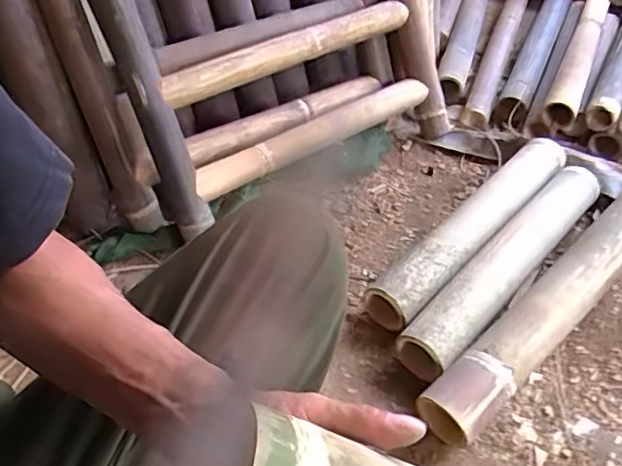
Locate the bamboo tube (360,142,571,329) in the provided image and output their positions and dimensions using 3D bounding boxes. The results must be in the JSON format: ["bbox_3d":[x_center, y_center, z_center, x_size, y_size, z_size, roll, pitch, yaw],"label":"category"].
[{"bbox_3d":[0.269,-0.018,0.903,0.476,0.082,0.074,-35,52,-30],"label":"bamboo tube"}]

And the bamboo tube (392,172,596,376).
[{"bbox_3d":[0.301,0.045,0.857,0.081,0.071,0.509,32,53,31],"label":"bamboo tube"}]

